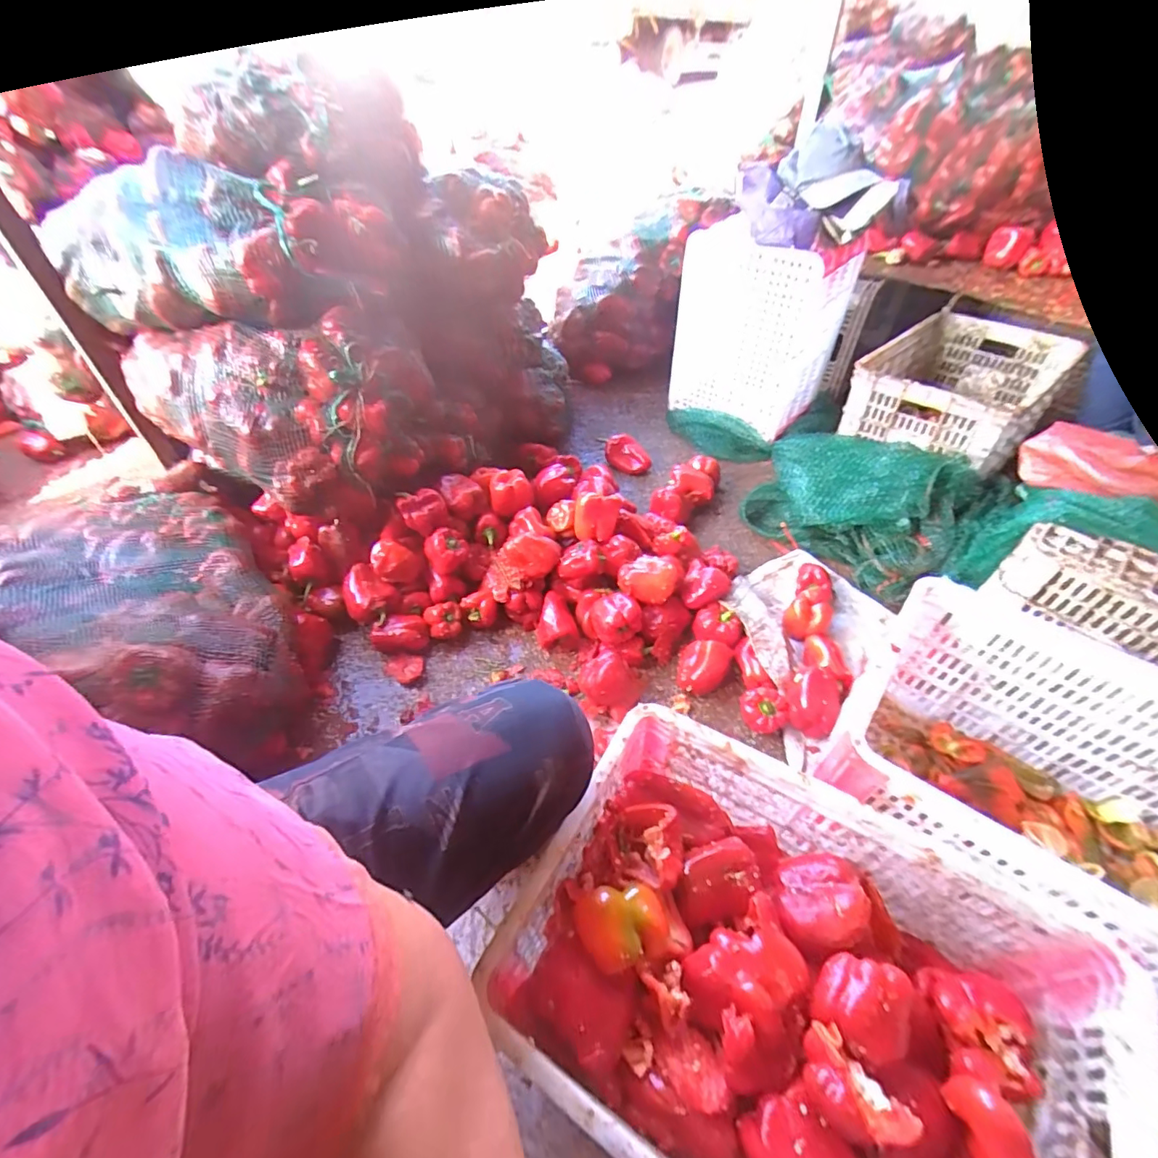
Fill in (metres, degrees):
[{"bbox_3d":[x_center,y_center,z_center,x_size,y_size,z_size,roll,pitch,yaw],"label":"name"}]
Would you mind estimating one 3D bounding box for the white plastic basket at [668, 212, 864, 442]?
[{"bbox_3d":[0.491,-0.717,1.466,0.380,0.441,0.330,32,55,26],"label":"white plastic basket"}]

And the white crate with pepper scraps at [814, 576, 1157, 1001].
[{"bbox_3d":[0.620,0.306,0.687,0.523,0.276,0.375,29,54,25],"label":"white crate with pepper scraps"}]

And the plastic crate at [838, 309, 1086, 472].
[{"bbox_3d":[0.987,-0.496,1.359,0.565,0.212,0.368,-34,55,-26],"label":"plastic crate"}]

